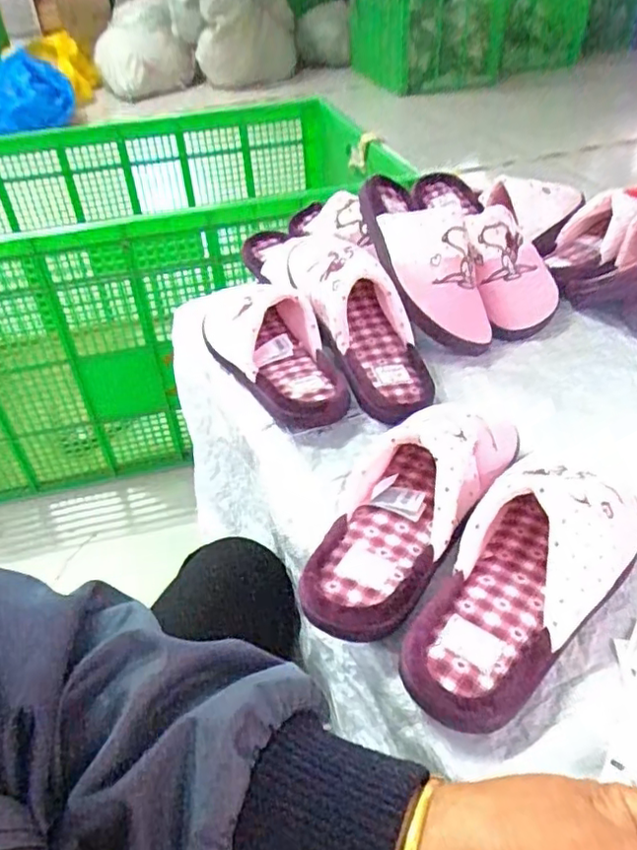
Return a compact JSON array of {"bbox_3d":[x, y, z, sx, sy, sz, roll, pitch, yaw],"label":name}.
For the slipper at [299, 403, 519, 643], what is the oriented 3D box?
[{"bbox_3d":[0.071,0.040,0.456,0.087,0.066,0.247,23,47,29],"label":"slipper"}]

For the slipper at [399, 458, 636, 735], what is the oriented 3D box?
[{"bbox_3d":[0.131,0.091,0.398,0.091,0.080,0.210,28,49,33],"label":"slipper"}]

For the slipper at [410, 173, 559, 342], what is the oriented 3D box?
[{"bbox_3d":[0.193,-0.216,0.713,0.105,0.084,0.248,-15,63,-13],"label":"slipper"}]

